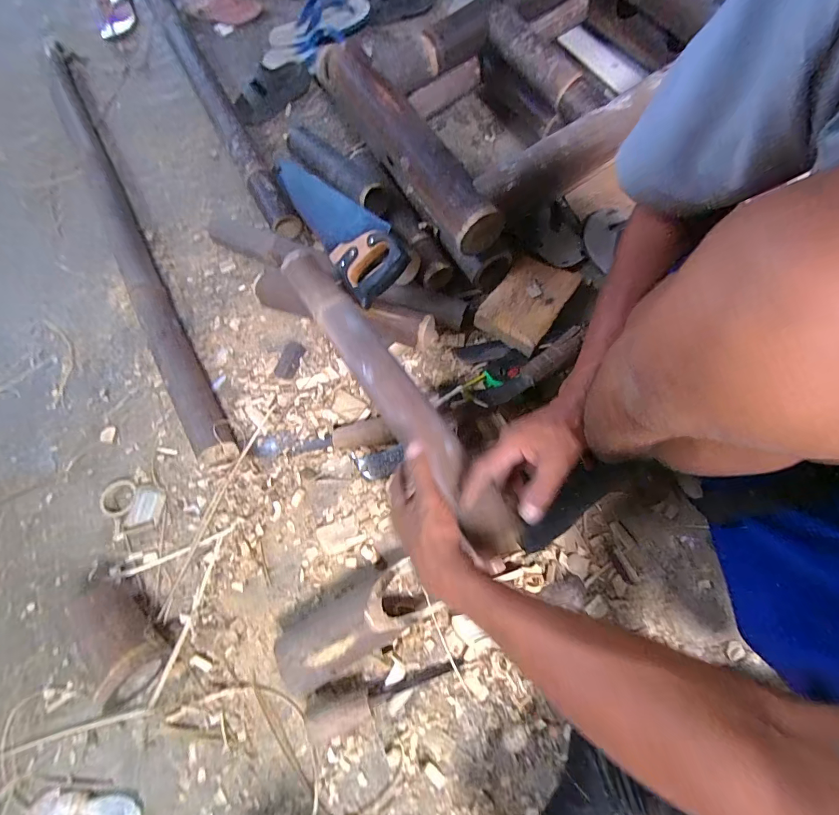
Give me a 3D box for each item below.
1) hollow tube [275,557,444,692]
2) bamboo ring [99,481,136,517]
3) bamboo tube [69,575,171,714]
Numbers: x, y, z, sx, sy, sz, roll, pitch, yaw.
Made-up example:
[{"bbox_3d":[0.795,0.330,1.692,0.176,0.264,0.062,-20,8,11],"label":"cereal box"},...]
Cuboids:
[{"bbox_3d":[-0.085,0.287,0.529,0.194,0.067,0.084,-29,71,-7],"label":"hollow tube"},{"bbox_3d":[-0.478,0.143,0.633,0.053,0.014,0.055,-1,70,3],"label":"bamboo ring"},{"bbox_3d":[-0.422,0.300,0.538,0.178,0.093,0.092,39,77,16],"label":"bamboo tube"}]

